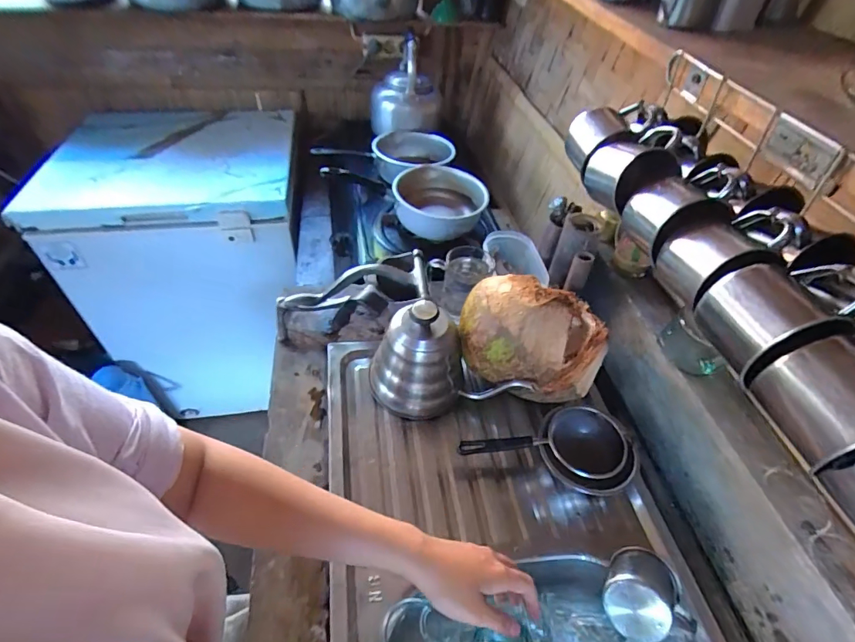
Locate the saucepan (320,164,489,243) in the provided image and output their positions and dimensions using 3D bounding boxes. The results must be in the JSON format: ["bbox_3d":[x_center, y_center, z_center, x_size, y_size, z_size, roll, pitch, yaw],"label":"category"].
[{"bbox_3d":[-0.030,-0.264,0.953,0.307,0.125,0.193,12,45,5],"label":"saucepan"}]

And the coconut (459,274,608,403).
[{"bbox_3d":[0.140,0.011,0.614,0.193,0.137,0.155,5,46,0],"label":"coconut"}]

